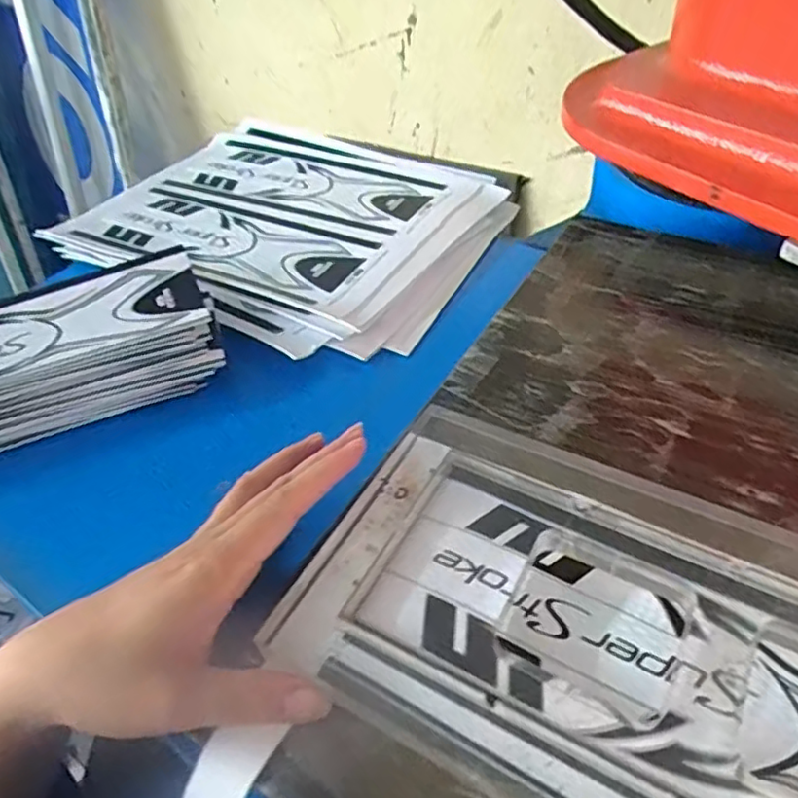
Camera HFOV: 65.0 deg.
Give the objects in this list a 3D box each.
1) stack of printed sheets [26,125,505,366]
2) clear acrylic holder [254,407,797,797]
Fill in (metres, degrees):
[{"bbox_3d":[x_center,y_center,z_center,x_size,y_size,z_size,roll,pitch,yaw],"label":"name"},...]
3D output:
[{"bbox_3d":[-0.086,-0.175,0.572,0.361,0.028,0.319,27,53,30],"label":"stack of printed sheets"},{"bbox_3d":[0.118,0.106,0.241,0.318,0.021,0.151,19,49,23],"label":"clear acrylic holder"}]

